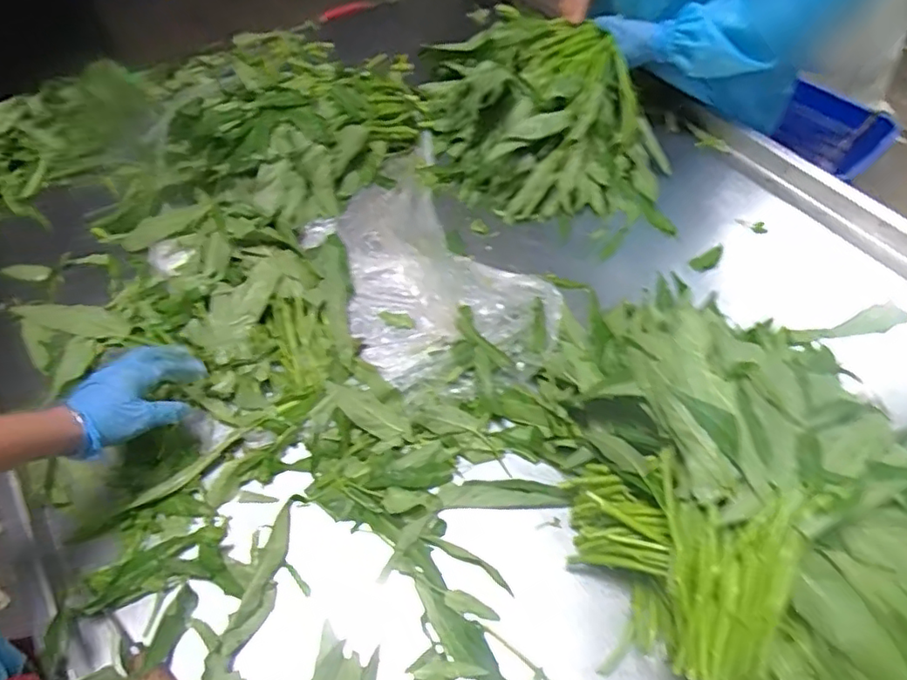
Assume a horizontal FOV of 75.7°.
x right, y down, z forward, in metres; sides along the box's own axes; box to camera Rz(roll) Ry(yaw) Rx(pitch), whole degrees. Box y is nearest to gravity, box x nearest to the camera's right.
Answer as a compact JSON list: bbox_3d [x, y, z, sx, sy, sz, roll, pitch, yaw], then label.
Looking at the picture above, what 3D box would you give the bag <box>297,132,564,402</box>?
[{"bbox_3d":[-0.038,-0.092,0.789,0.266,0.045,0.417,-30,60,-20],"label":"bag"}]

